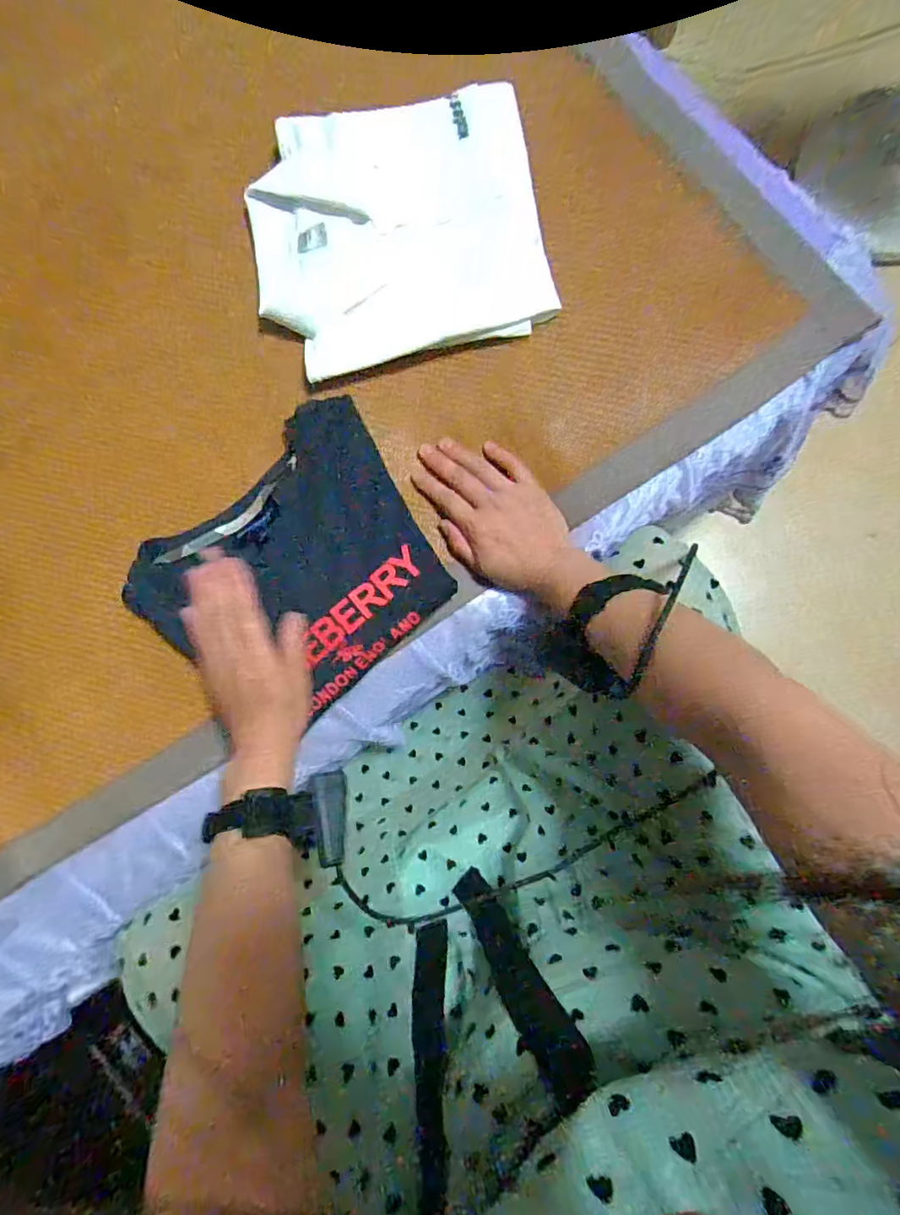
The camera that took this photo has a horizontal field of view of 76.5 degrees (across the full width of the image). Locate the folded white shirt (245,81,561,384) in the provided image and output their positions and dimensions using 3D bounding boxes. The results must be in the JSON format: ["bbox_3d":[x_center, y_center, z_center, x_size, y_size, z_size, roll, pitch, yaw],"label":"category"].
[{"bbox_3d":[-0.053,-0.345,0.521,0.257,0.021,0.235,-11,82,4],"label":"folded white shirt"}]

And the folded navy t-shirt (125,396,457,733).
[{"bbox_3d":[-0.137,-0.030,0.511,0.255,0.028,0.209,-40,82,-1],"label":"folded navy t-shirt"}]

